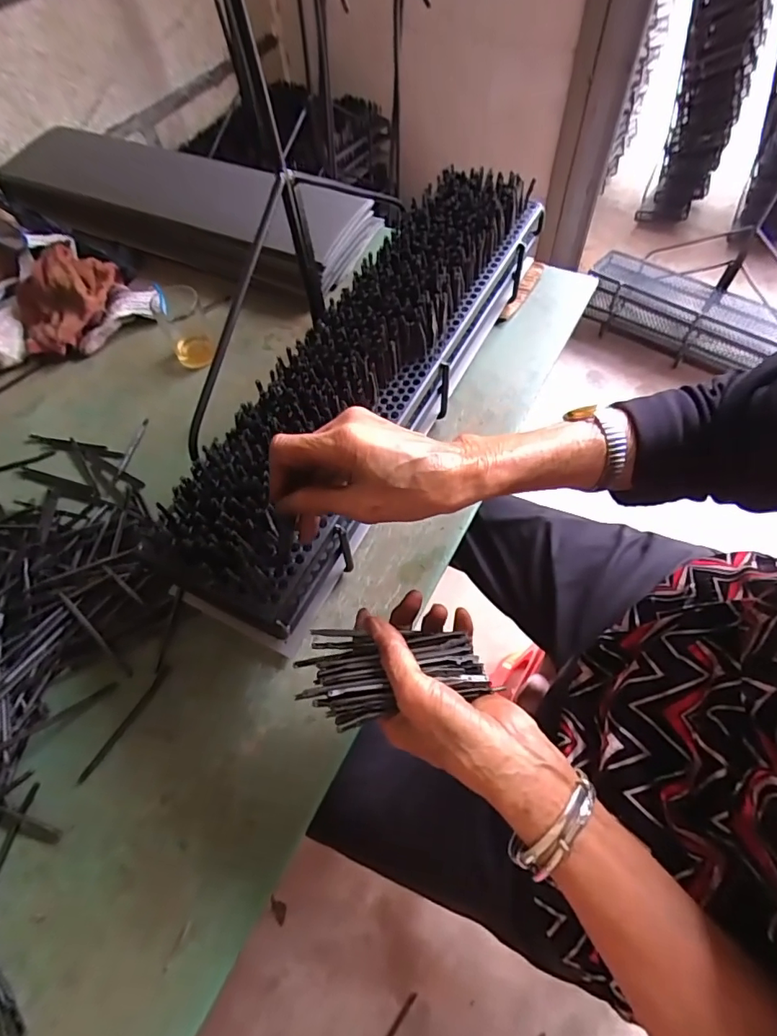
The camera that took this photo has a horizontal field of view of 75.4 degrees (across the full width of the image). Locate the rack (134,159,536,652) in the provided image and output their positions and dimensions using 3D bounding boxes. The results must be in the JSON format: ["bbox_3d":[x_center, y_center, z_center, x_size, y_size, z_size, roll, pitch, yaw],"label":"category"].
[{"bbox_3d":[-0.009,-0.156,0.521,0.133,0.108,0.583,25,67,17],"label":"rack"}]

